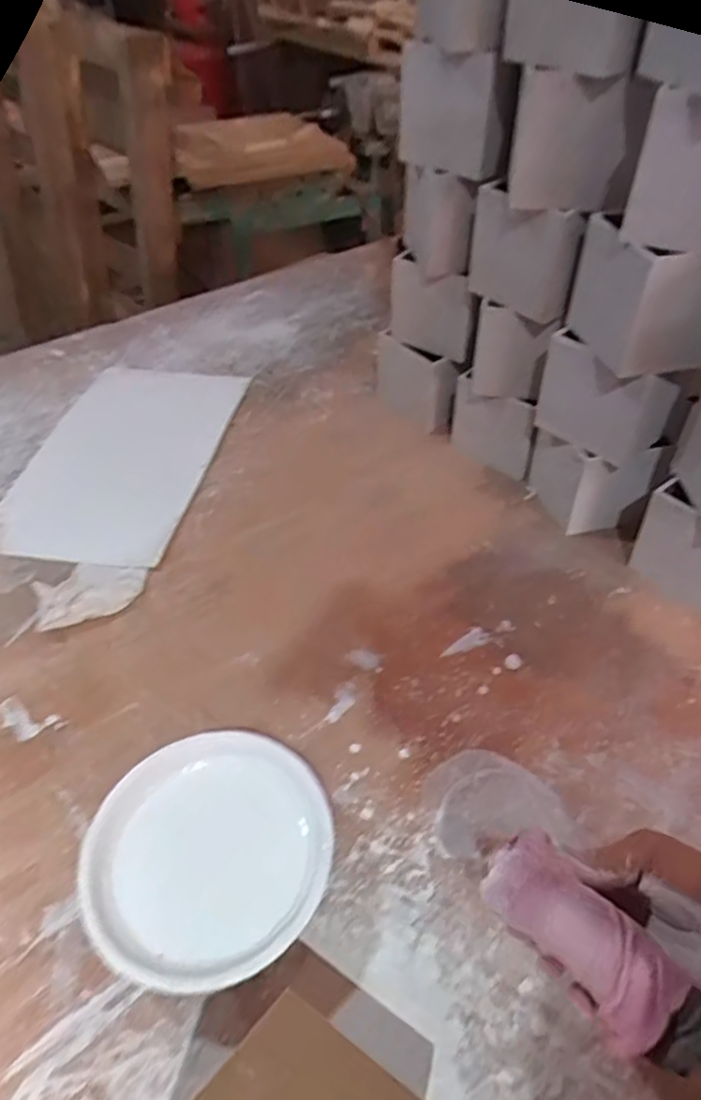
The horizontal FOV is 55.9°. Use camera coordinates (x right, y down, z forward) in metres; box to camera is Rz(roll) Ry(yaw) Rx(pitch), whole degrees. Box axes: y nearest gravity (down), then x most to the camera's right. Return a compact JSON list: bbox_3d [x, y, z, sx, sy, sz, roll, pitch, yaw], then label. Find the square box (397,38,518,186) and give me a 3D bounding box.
[{"bbox_3d":[0.110,-0.466,0.701,0.057,0.103,0.134,-23,48,-21],"label":"square box"}]

